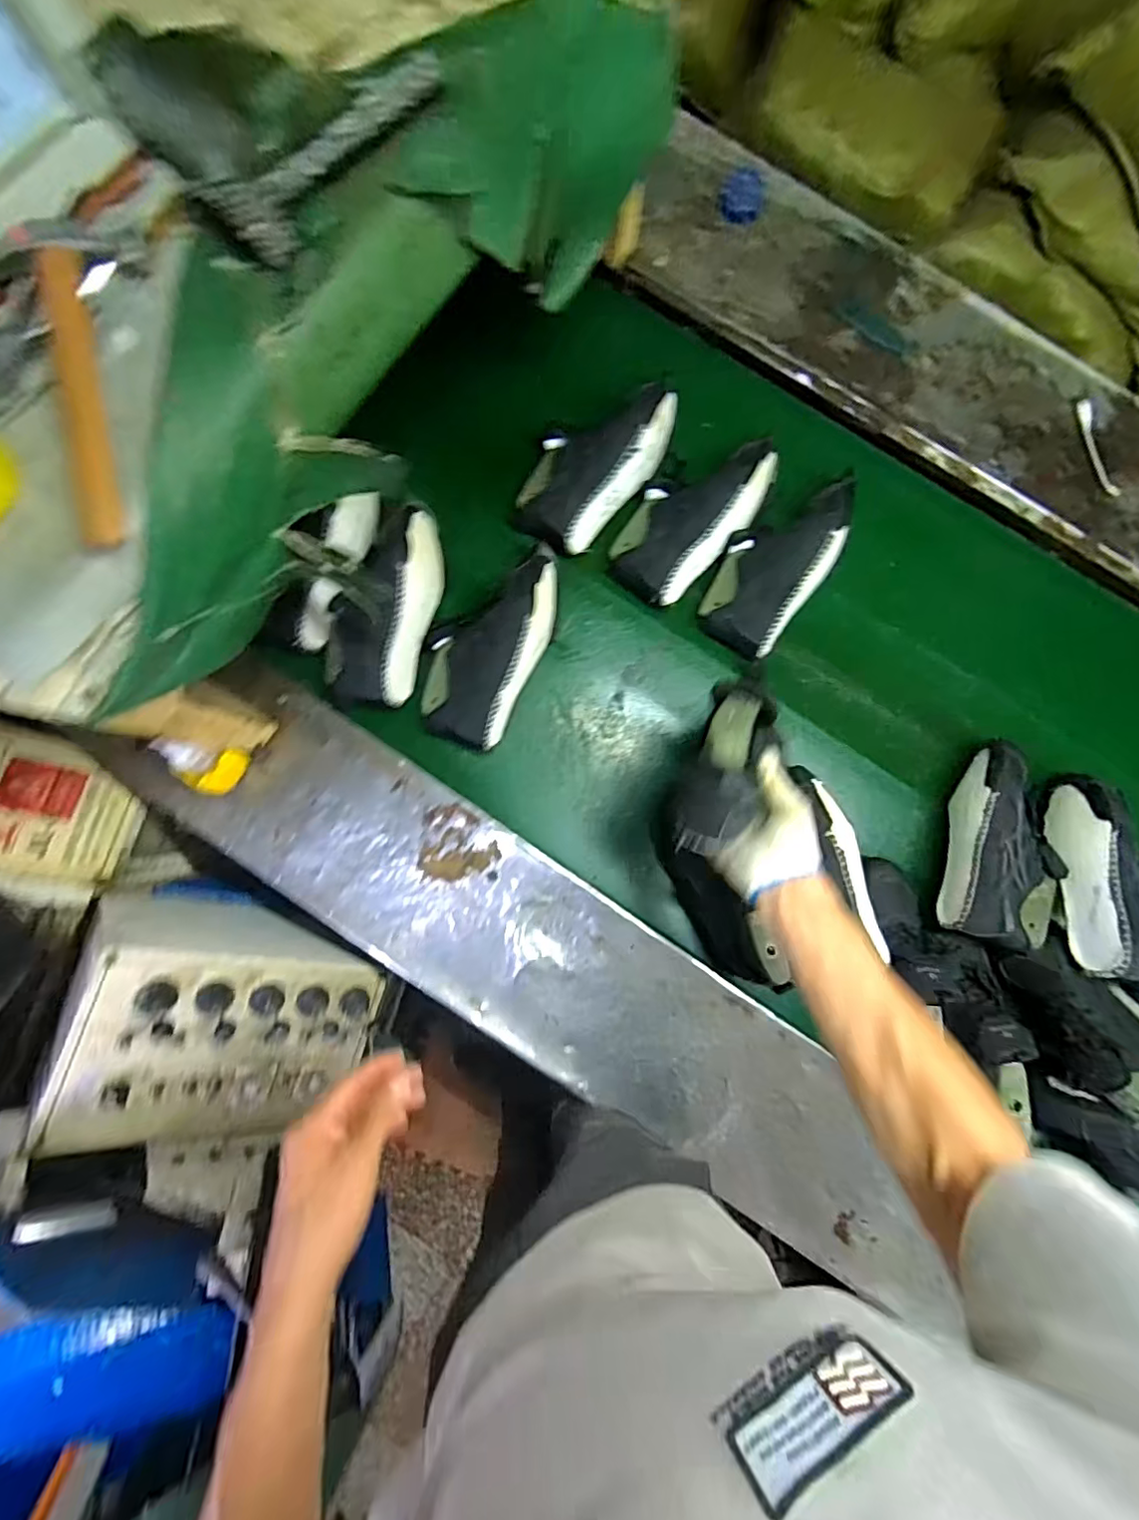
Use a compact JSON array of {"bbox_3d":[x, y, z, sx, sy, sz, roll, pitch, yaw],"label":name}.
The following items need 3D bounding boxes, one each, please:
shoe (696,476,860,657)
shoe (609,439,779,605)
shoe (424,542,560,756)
[{"bbox_3d":[0.297,-0.287,0.788,0.132,0.088,0.281,37,84,4],"label":"shoe"},{"bbox_3d":[0.173,-0.344,0.793,0.134,0.088,0.267,43,84,5],"label":"shoe"},{"bbox_3d":[-0.113,-0.166,0.757,0.146,0.084,0.293,20,84,2],"label":"shoe"}]

